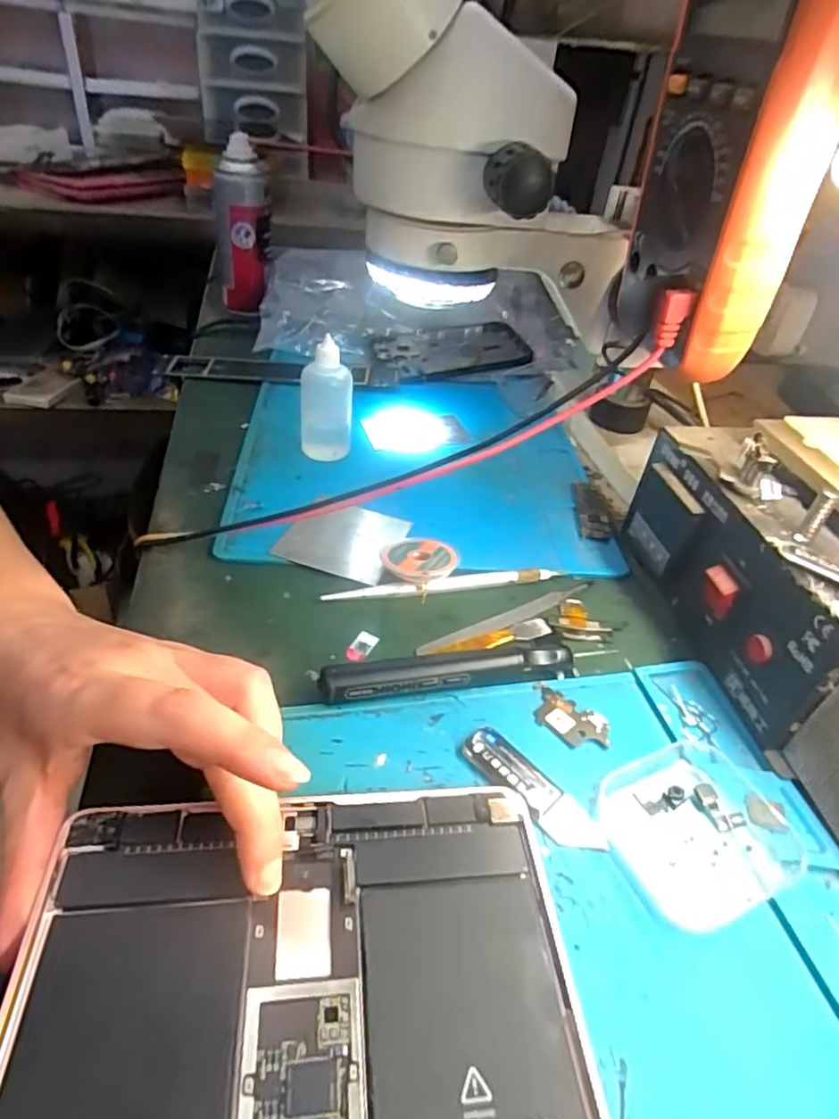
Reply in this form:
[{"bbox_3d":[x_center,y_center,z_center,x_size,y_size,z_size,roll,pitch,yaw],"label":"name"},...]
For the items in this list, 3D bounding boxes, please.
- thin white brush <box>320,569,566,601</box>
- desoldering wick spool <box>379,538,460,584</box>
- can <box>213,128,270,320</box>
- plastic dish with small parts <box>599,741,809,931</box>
[{"bbox_3d":[0.017,0.013,0.359,0.141,0.008,0.009,-5,41,-15],"label":"thin white brush"},{"bbox_3d":[0.000,0.001,0.366,0.042,0.012,0.042,4,39,-4],"label":"desoldering wick spool"},{"bbox_3d":[-0.172,-0.318,0.615,0.047,0.141,0.041,-12,43,-23],"label":"can"},{"bbox_3d":[0.115,0.108,0.256,0.076,0.013,0.063,-11,43,-22],"label":"plastic dish with small parts"}]

